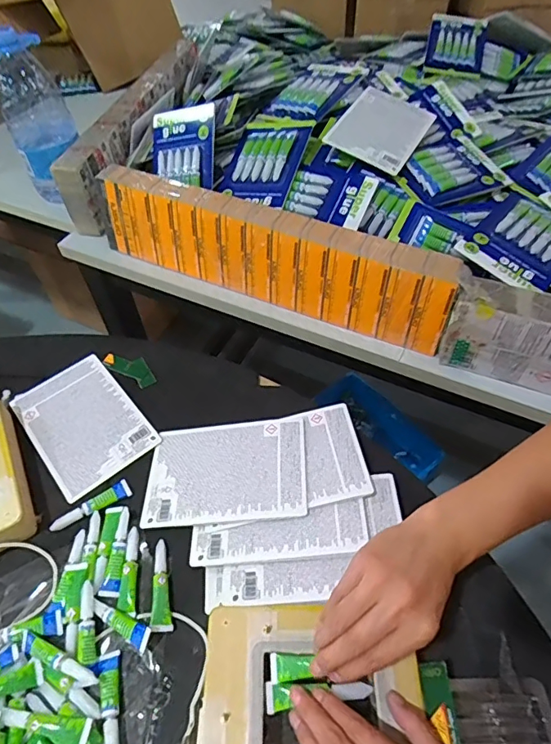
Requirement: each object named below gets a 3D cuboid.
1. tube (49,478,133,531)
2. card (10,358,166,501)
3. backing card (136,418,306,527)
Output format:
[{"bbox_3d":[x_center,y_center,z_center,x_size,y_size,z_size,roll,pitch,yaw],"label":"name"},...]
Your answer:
[{"bbox_3d":[-0.190,0.140,0.504,0.083,0.008,0.021,-32,57,-19],"label":"tube"},{"bbox_3d":[-0.226,0.056,0.576,0.115,0.004,0.172,-35,59,-21],"label":"card"},{"bbox_3d":[-0.052,0.104,0.515,0.169,0.005,0.113,-7,48,8],"label":"backing card"}]

